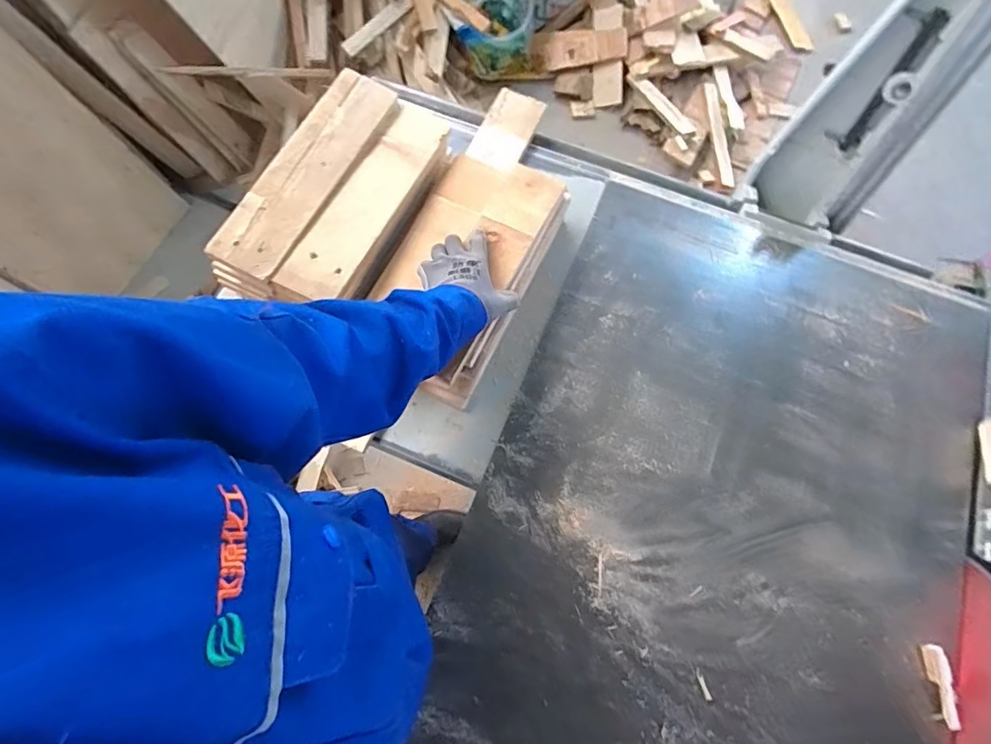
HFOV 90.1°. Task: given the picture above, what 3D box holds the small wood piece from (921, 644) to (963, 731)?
[{"bbox_3d":[0.558,0.393,0.616,0.025,0.017,0.093,-2,71,-2],"label":"small wood piece"}]

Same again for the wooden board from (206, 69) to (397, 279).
[{"bbox_3d":[-0.263,-0.286,0.696,0.092,0.024,0.351,22,71,9],"label":"wooden board"}]

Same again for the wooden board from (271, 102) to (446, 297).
[{"bbox_3d":[-0.178,-0.253,0.711,0.081,0.027,0.356,23,71,9],"label":"wooden board"}]

